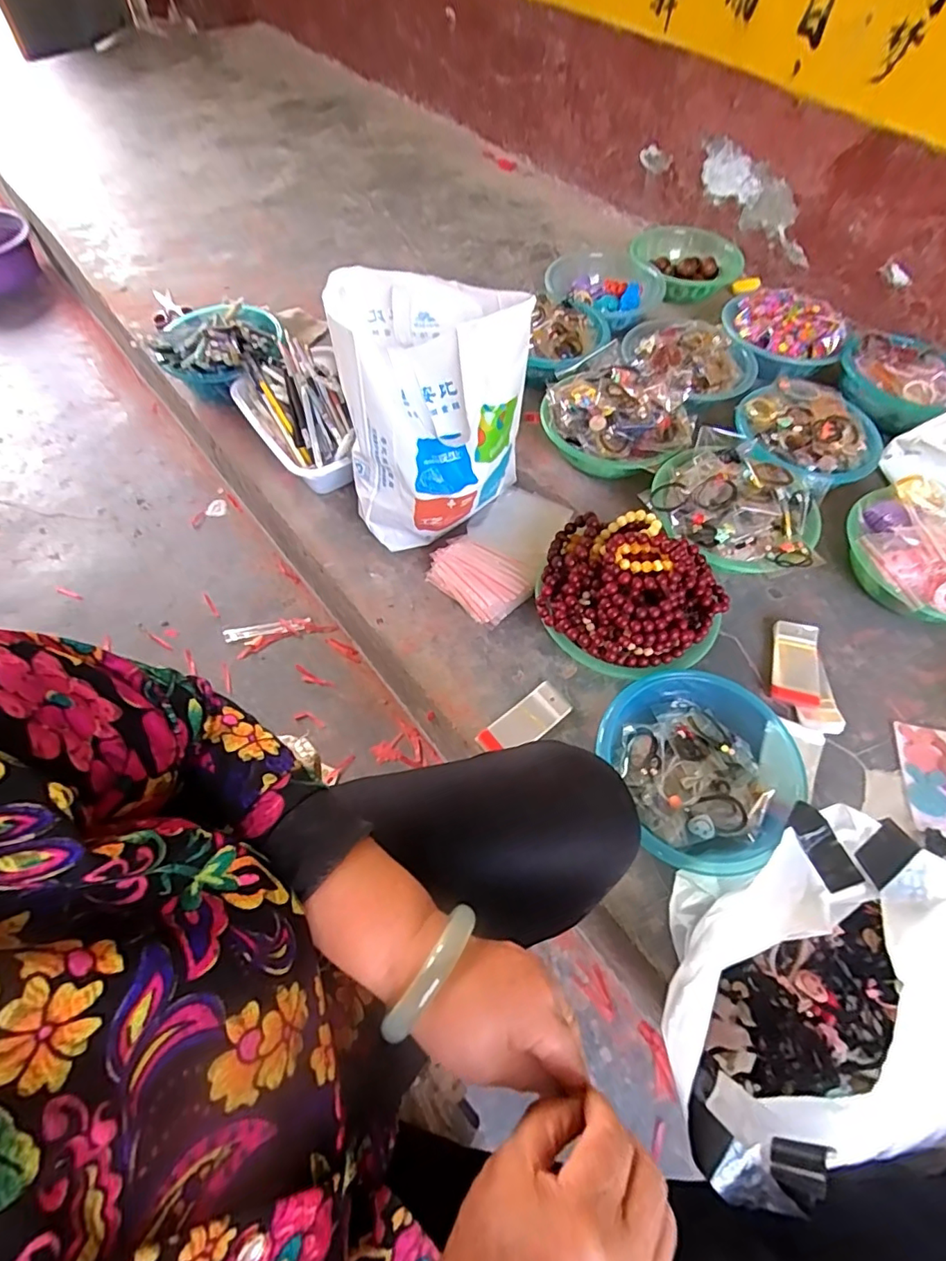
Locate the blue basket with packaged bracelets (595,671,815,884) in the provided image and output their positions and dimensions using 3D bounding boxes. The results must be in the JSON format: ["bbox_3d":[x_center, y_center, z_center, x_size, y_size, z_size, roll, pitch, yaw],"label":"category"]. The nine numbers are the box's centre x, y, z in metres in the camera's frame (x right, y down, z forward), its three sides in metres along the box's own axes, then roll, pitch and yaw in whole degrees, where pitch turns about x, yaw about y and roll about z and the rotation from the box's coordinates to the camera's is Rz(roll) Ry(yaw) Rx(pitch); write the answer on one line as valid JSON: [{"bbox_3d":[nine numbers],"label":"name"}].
[{"bbox_3d":[0.280,0.156,0.639,0.224,0.065,0.215,1,59,-2],"label":"blue basket with packaged bracelets"}]

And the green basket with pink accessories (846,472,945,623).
[{"bbox_3d":[0.649,-0.100,0.784,0.190,0.107,0.229,-30,65,-18],"label":"green basket with pink accessories"}]

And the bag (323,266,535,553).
[{"bbox_3d":[-0.069,-0.279,0.742,0.242,0.294,0.174,16,60,7],"label":"bag"}]

